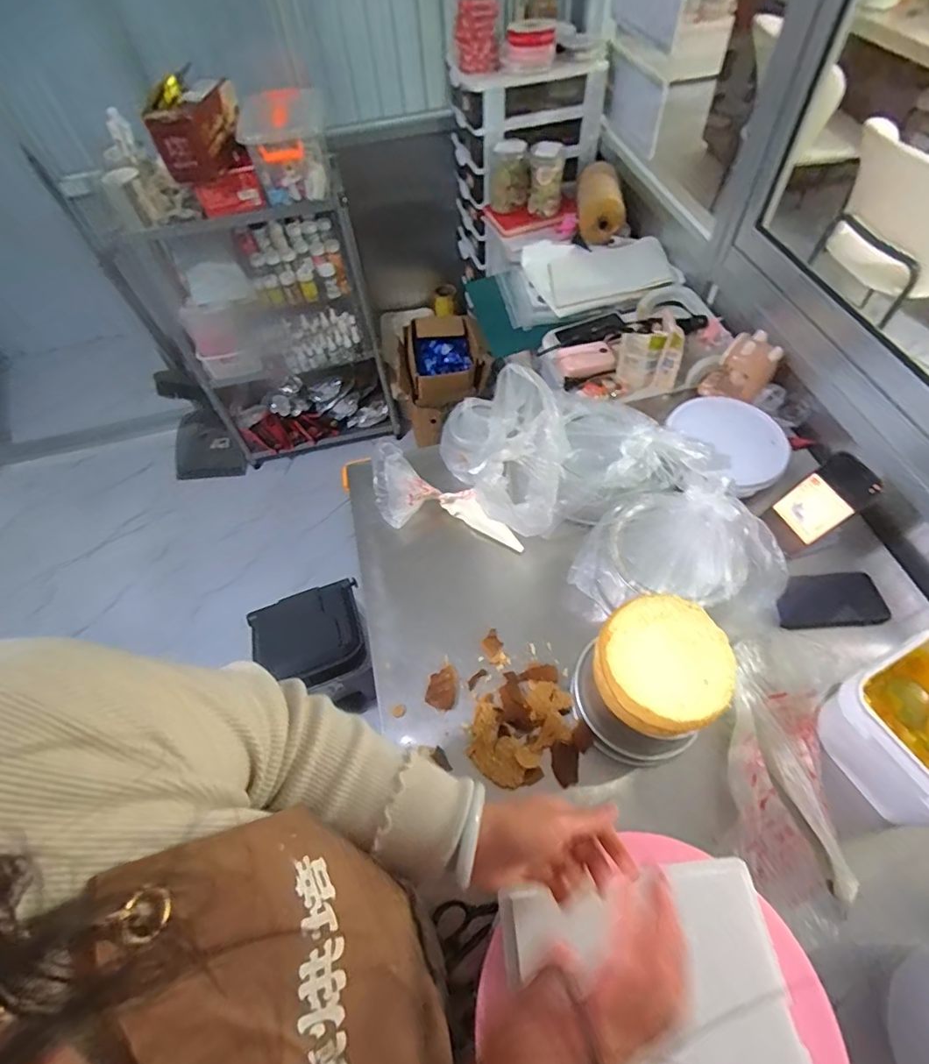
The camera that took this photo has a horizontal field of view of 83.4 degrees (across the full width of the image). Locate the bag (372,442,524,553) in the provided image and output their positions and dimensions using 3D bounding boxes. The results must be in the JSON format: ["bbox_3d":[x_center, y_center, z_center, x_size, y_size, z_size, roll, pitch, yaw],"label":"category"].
[{"bbox_3d":[-0.037,-0.039,0.841,0.283,0.074,0.101,26,62,5],"label":"bag"}]

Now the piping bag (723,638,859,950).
[{"bbox_3d":[0.369,0.281,0.616,0.129,0.032,0.320,8,58,9],"label":"piping bag"}]

